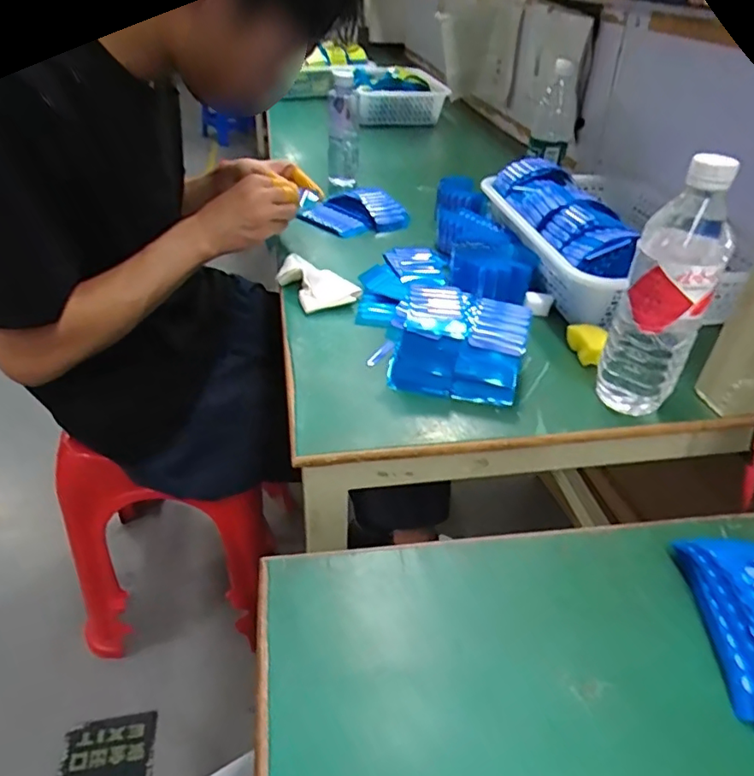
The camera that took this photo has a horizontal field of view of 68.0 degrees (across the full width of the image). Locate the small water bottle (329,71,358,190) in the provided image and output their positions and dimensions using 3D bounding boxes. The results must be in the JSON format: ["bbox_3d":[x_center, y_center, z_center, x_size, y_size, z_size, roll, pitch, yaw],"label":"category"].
[{"bbox_3d":[-0.060,-0.471,1.001,0.053,0.167,0.067,0,38,-5],"label":"small water bottle"}]

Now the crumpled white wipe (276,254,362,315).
[{"bbox_3d":[-0.076,-0.134,0.688,0.073,0.027,0.110,-18,43,-26],"label":"crumpled white wipe"}]

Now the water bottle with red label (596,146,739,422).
[{"bbox_3d":[0.250,-0.075,0.486,0.066,0.226,0.060,22,42,22],"label":"water bottle with red label"}]

